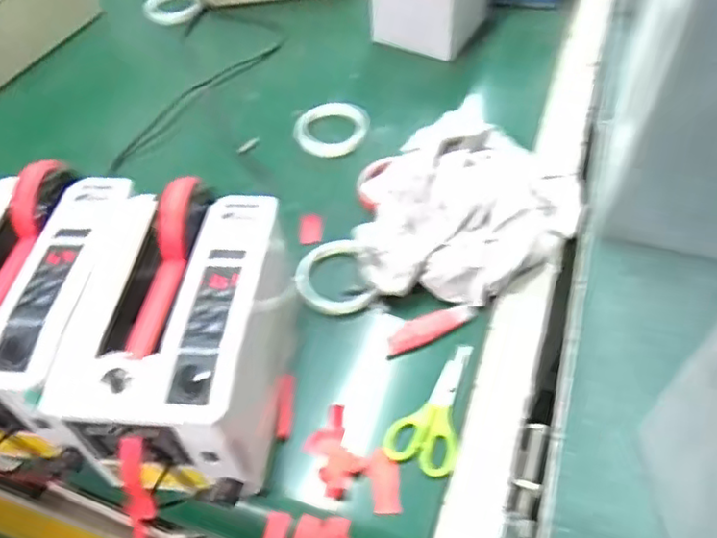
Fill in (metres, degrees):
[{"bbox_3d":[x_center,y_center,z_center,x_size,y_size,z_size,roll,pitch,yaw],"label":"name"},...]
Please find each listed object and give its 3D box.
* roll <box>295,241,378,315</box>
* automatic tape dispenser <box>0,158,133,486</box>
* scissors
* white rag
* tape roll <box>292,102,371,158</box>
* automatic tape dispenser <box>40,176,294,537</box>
[{"bbox_3d":[-0.026,0.009,0.653,0.080,0.015,0.085,-4,63,9],"label":"roll"},{"bbox_3d":[-0.277,0.037,0.551,0.142,0.115,0.243,2,54,5],"label":"automatic tape dispenser"},{"bbox_3d":[0.069,0.121,0.574,0.061,0.009,0.130,14,56,14],"label":"scissors"},{"bbox_3d":[0.111,-0.072,0.671,0.259,0.079,0.202,-35,59,-20],"label":"white rag"},{"bbox_3d":[-0.038,-0.179,0.799,0.091,0.015,0.088,-4,60,7],"label":"tape roll"},{"bbox_3d":[-0.143,0.068,0.538,0.141,0.147,0.240,3,54,6],"label":"automatic tape dispenser"}]

